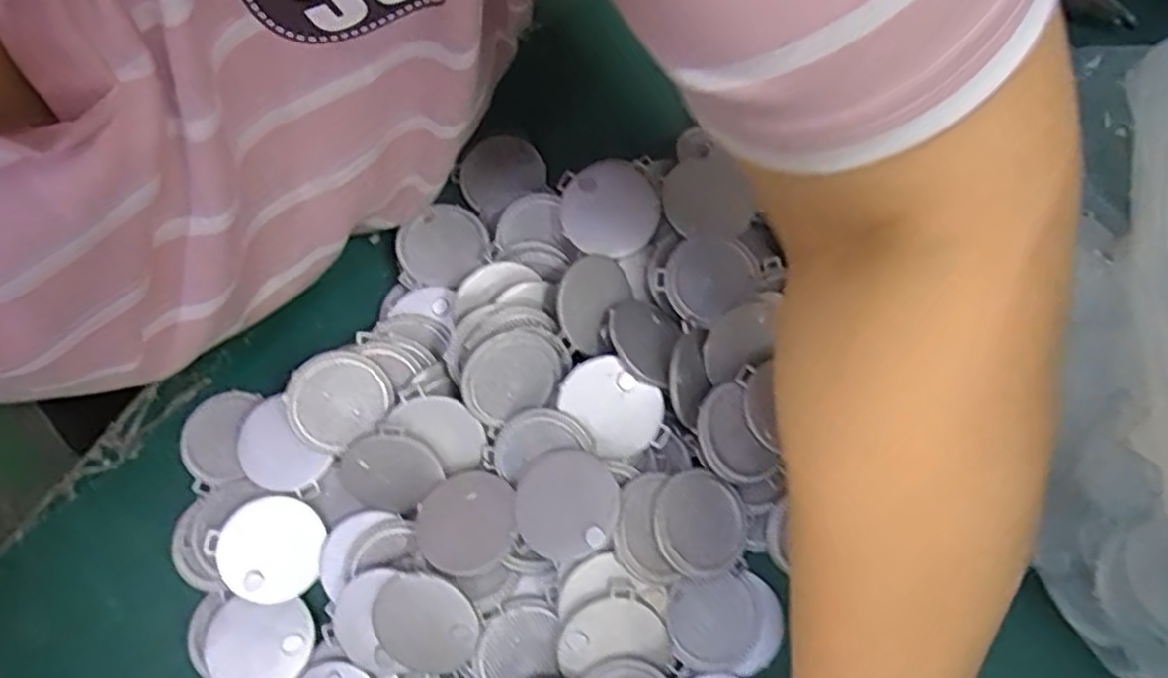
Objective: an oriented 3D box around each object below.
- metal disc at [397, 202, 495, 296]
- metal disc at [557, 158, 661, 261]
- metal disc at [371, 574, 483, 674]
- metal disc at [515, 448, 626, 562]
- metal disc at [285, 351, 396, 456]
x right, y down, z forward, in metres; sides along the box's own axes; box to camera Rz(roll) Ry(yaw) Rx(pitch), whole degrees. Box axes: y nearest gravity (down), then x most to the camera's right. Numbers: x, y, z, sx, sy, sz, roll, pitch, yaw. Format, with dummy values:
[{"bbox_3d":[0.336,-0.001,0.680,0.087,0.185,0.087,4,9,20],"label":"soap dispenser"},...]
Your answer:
[{"bbox_3d":[-0.063,-0.041,0.327,0.038,0.005,0.043,44,71,11],"label":"metal disc"},{"bbox_3d":[0.011,-0.055,0.310,0.039,0.008,0.043,-11,80,6],"label":"metal disc"},{"bbox_3d":[-0.060,0.107,0.274,0.041,0.004,0.041,3,104,13],"label":"metal disc"},{"bbox_3d":[-0.007,0.062,0.276,0.039,0.004,0.040,-9,58,14],"label":"metal disc"},{"bbox_3d":[-0.099,0.024,0.293,0.039,0.004,0.036,-2,96,-15],"label":"metal disc"}]

